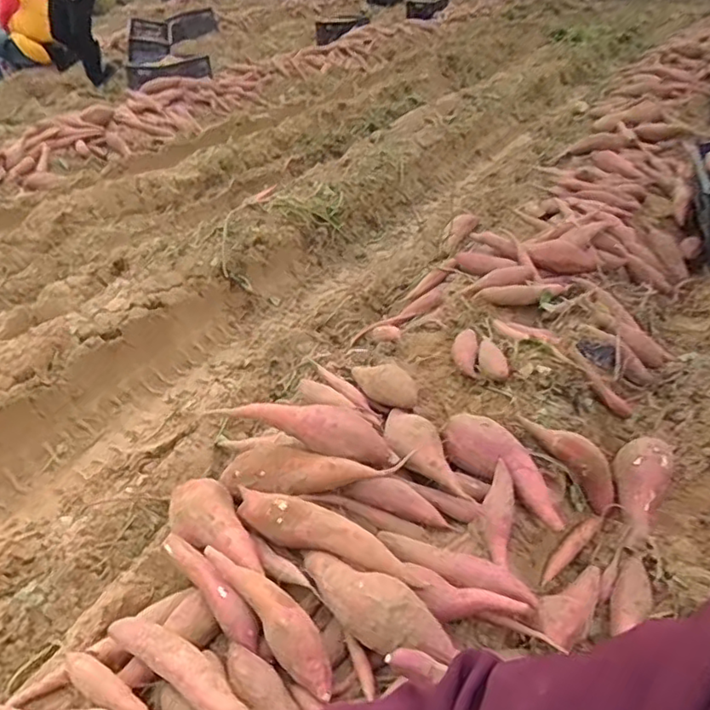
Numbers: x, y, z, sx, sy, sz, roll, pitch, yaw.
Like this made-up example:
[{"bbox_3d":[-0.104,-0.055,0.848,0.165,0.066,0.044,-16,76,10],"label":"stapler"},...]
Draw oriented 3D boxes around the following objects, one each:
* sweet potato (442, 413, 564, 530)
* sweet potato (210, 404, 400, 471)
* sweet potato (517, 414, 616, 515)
[{"bbox_3d":[0.236,0.178,0.970,0.084,0.066,0.236,-28,55,-34],"label":"sweet potato"},{"bbox_3d":[-0.070,0.115,0.983,0.278,0.060,0.075,17,37,4],"label":"sweet potato"},{"bbox_3d":[0.368,0.176,1.042,0.203,0.052,0.050,47,46,1],"label":"sweet potato"}]

